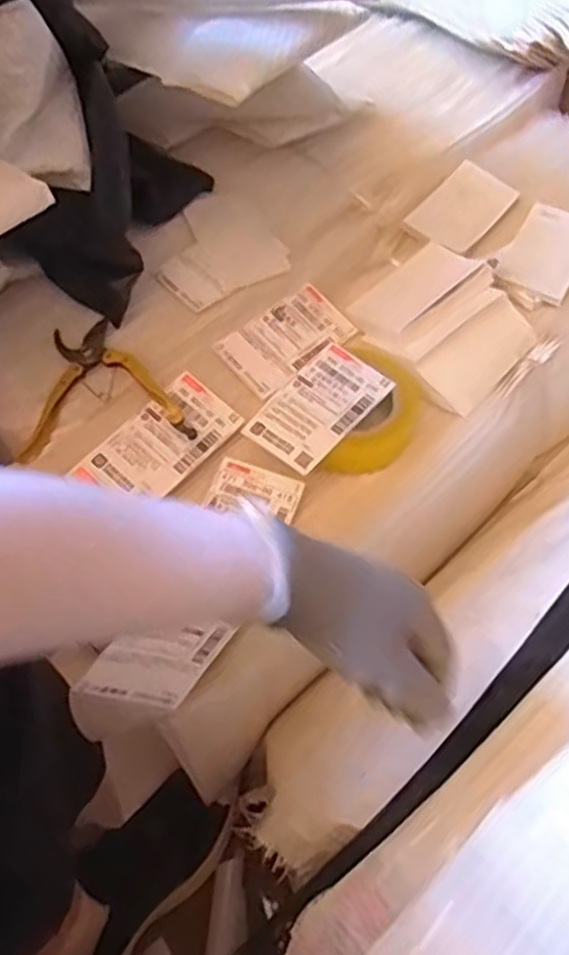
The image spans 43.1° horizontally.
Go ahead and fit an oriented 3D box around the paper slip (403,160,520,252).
[{"bbox_3d":[0.196,-0.297,0.794,0.075,0.005,0.129,41,69,9],"label":"paper slip"}]

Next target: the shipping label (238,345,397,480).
[{"bbox_3d":[0.032,-0.064,0.644,0.075,0.010,0.127,38,68,17],"label":"shipping label"}]

